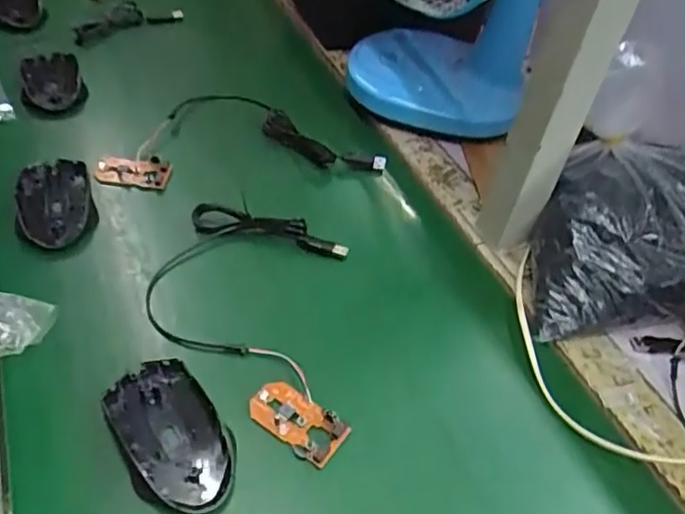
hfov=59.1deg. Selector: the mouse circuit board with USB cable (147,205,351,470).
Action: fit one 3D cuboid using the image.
[{"bbox_3d":[-0.076,0.045,0.471,0.156,0.012,0.228,4,45,-4],"label":"mouse circuit board with USB cable"}]

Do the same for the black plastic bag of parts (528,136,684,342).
[{"bbox_3d":[0.259,-0.026,0.536,0.220,0.083,0.169,-5,46,-14],"label":"black plastic bag of parts"}]

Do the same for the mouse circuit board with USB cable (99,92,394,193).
[{"bbox_3d":[-0.109,-0.132,0.631,0.278,0.024,0.139,-6,46,-14],"label":"mouse circuit board with USB cable"}]

